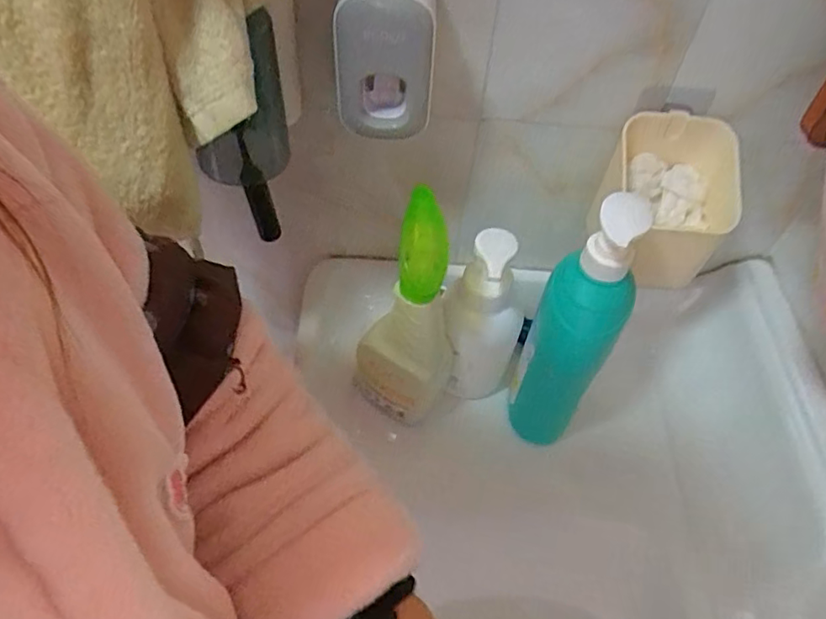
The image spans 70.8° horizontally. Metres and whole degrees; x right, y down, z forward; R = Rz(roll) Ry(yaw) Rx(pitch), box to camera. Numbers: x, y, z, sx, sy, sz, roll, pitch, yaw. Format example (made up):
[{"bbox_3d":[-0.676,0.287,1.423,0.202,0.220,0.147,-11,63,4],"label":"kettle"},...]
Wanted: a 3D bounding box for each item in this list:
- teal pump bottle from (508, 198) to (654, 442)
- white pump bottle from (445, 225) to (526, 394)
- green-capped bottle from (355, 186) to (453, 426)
[{"bbox_3d":[0.134,0.021,0.488,0.067,0.261,0.056,32,56,20],"label":"teal pump bottle"},{"bbox_3d":[0.064,0.017,0.536,0.061,0.193,0.048,29,55,18],"label":"white pump bottle"},{"bbox_3d":[-0.004,0.011,0.507,0.075,0.231,0.058,30,56,19],"label":"green-capped bottle"}]

